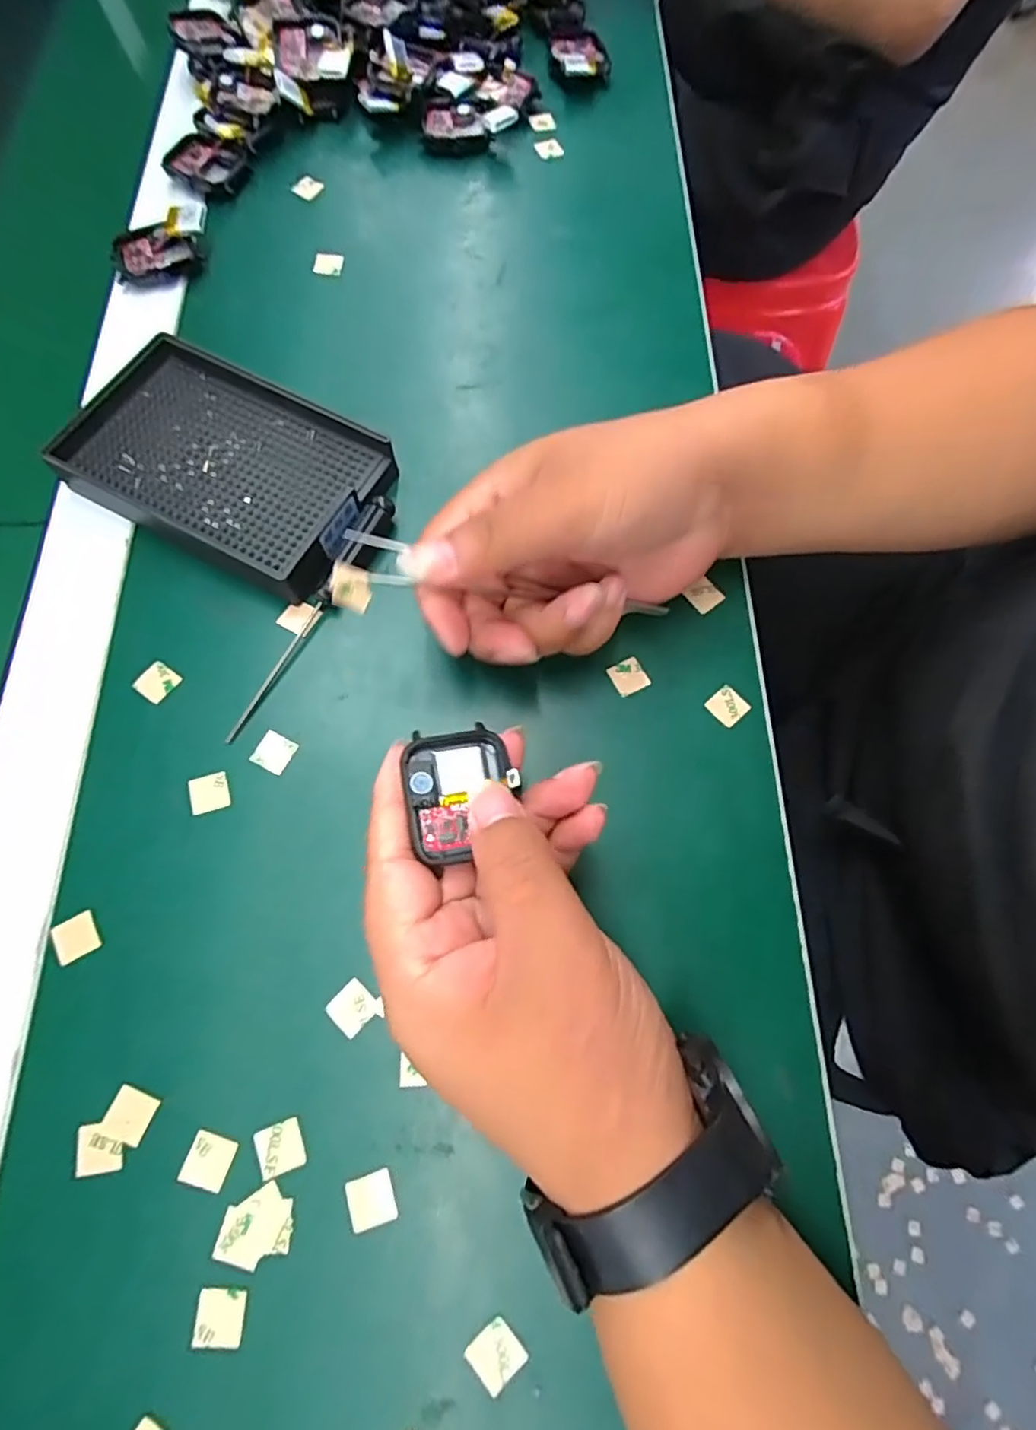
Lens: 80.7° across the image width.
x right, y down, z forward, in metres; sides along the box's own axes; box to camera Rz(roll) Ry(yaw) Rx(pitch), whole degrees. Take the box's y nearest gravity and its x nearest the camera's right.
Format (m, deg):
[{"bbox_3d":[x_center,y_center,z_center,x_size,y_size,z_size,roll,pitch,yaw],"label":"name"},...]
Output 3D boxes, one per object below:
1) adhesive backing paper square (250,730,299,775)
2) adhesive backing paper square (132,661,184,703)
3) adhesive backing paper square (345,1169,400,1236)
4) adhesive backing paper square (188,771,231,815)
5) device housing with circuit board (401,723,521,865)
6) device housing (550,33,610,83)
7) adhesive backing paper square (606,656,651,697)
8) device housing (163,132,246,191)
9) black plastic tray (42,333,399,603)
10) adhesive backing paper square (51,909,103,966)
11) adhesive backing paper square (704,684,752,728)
[{"bbox_3d":[-0.106,0.016,0.264,0.016,0.004,0.016,26,73,7],"label":"adhesive backing paper square"},{"bbox_3d":[-0.161,-0.015,0.272,0.015,0.004,0.017,35,72,4],"label":"adhesive backing paper square"},{"bbox_3d":[-0.051,0.170,0.214,0.016,0.004,0.015,-17,66,-7],"label":"adhesive backing paper square"},{"bbox_3d":[-0.130,0.033,0.257,0.016,0.004,0.016,-16,74,-8],"label":"adhesive backing paper square"},{"bbox_3d":[-0.019,0.025,0.207,0.036,0.009,0.041,-12,72,-6],"label":"device housing with circuit board"},{"bbox_3d":[0.041,-0.446,0.415,0.037,0.011,0.043,-14,73,-6],"label":"device housing"},{"bbox_3d":[0.051,-0.018,0.280,0.016,0.004,0.016,-29,75,-11],"label":"adhesive backing paper square"},{"bbox_3d":[-0.190,-0.335,0.373,0.045,0.009,0.045,13,72,2],"label":"device housing"},{"bbox_3d":[-0.141,-0.121,0.297,0.140,0.023,0.095,24,72,6],"label":"black plastic tray"},{"bbox_3d":[-0.172,0.087,0.238,0.015,0.004,0.016,-27,71,-17],"label":"adhesive backing paper square"},{"bbox_3d":[0.096,-0.004,0.277,0.016,0.004,0.016,-41,77,-10],"label":"adhesive backing paper square"}]

